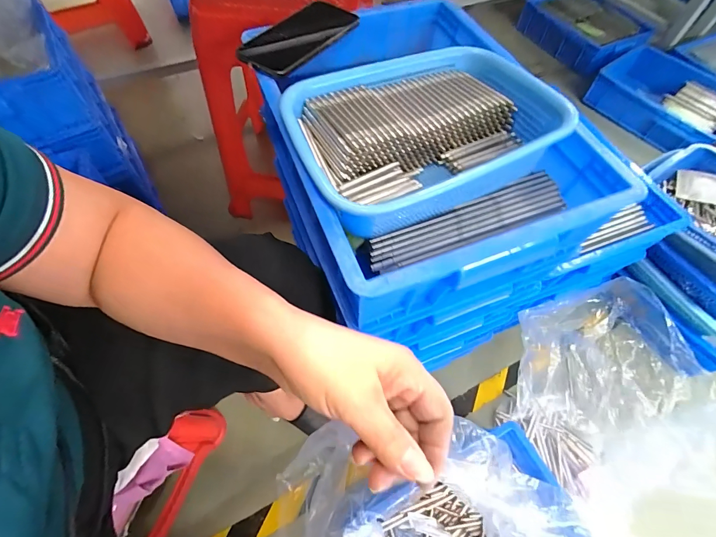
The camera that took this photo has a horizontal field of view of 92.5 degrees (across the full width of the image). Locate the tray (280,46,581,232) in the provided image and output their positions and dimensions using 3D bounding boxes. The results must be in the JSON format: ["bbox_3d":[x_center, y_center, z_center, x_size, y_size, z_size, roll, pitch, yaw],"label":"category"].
[{"bbox_3d":[0.072,-0.158,0.394,0.295,0.072,0.209,-24,64,-14],"label":"tray"}]

